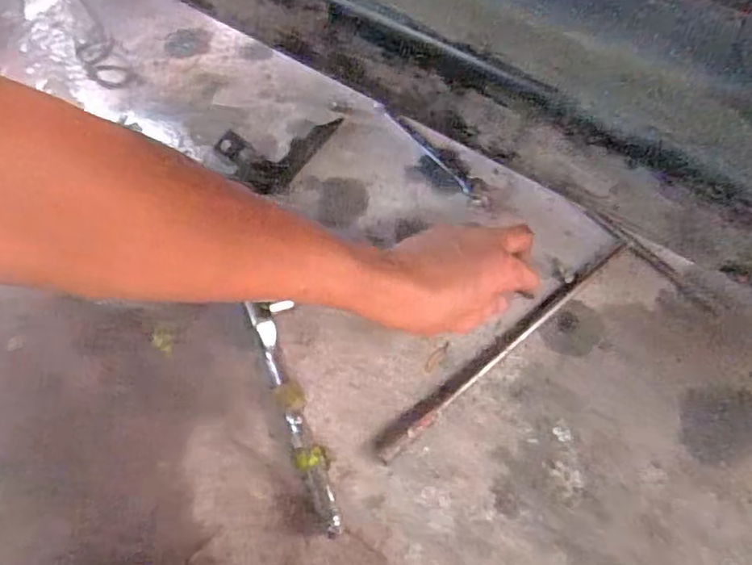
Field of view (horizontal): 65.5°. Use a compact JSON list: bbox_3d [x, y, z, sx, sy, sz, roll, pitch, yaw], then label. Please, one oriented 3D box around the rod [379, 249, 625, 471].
[{"bbox_3d":[0.108,0.044,0.466,0.279,0.014,0.015,-38,66,-19],"label":"rod"}]

